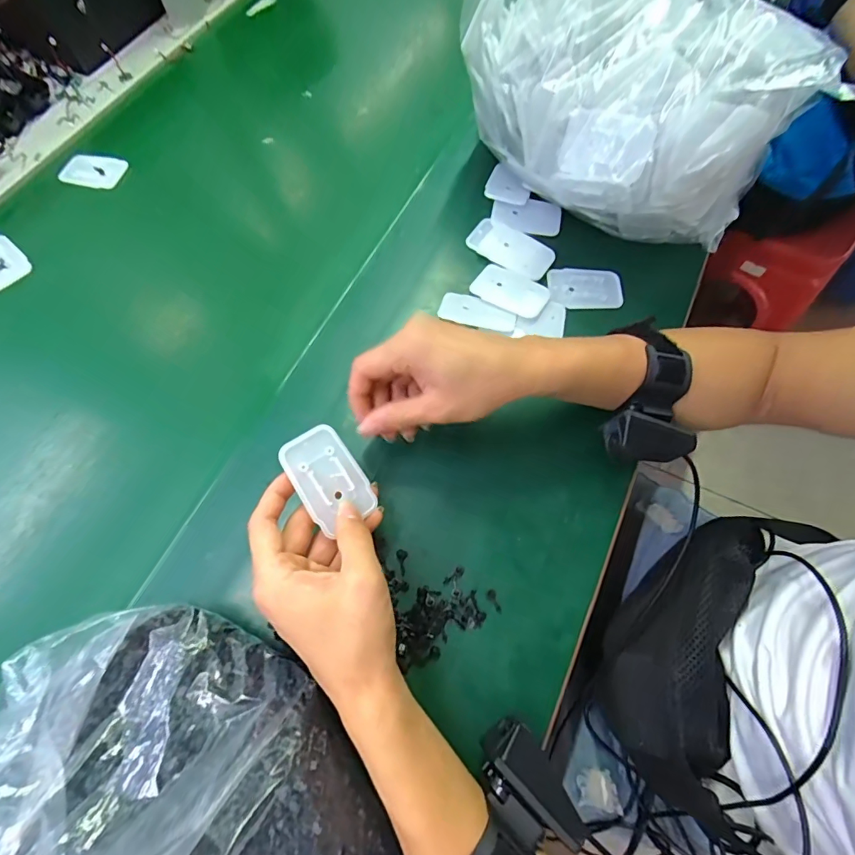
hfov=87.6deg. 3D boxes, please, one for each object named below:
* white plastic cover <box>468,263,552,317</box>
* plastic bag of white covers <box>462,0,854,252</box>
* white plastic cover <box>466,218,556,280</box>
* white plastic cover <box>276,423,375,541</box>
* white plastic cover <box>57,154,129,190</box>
[{"bbox_3d":[0.077,-0.127,0.418,0.068,0.009,0.045,31,71,12],"label":"white plastic cover"},{"bbox_3d":[0.154,-0.274,0.373,0.277,0.190,0.157,25,70,10],"label":"plastic bag of white covers"},{"bbox_3d":[0.081,-0.175,0.431,0.082,0.004,0.042,37,72,14],"label":"white plastic cover"},{"bbox_3d":[-0.065,0.033,0.294,0.043,0.004,0.066,-36,98,-33],"label":"white plastic cover"},{"bbox_3d":[-0.366,-0.281,0.489,0.061,0.006,0.042,11,74,-5],"label":"white plastic cover"}]

